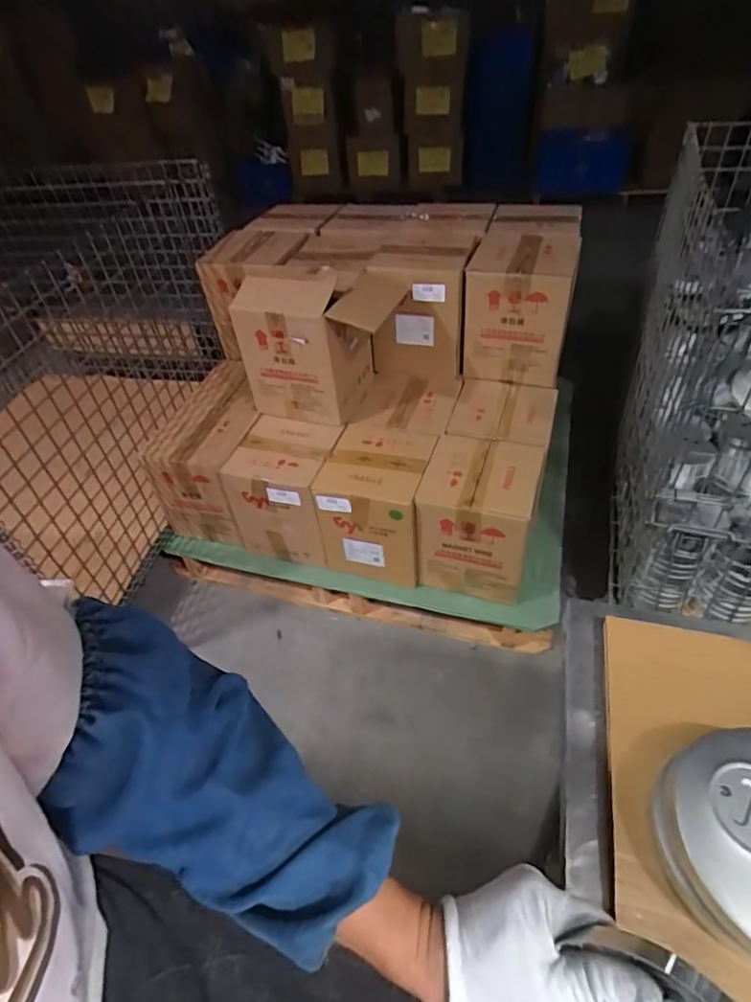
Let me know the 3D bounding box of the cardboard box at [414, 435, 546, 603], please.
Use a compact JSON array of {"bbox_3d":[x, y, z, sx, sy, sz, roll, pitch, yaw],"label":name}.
[{"bbox_3d":[0.231,0.036,1.224,0.227,0.248,0.235,10,46,17],"label":"cardboard box"}]

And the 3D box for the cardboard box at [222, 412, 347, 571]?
[{"bbox_3d":[-0.210,-0.023,1.327,0.229,0.249,0.234,6,45,13],"label":"cardboard box"}]

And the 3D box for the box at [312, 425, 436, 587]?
[{"bbox_3d":[0.011,0.005,1.282,0.222,0.249,0.240,9,46,16],"label":"box"}]

